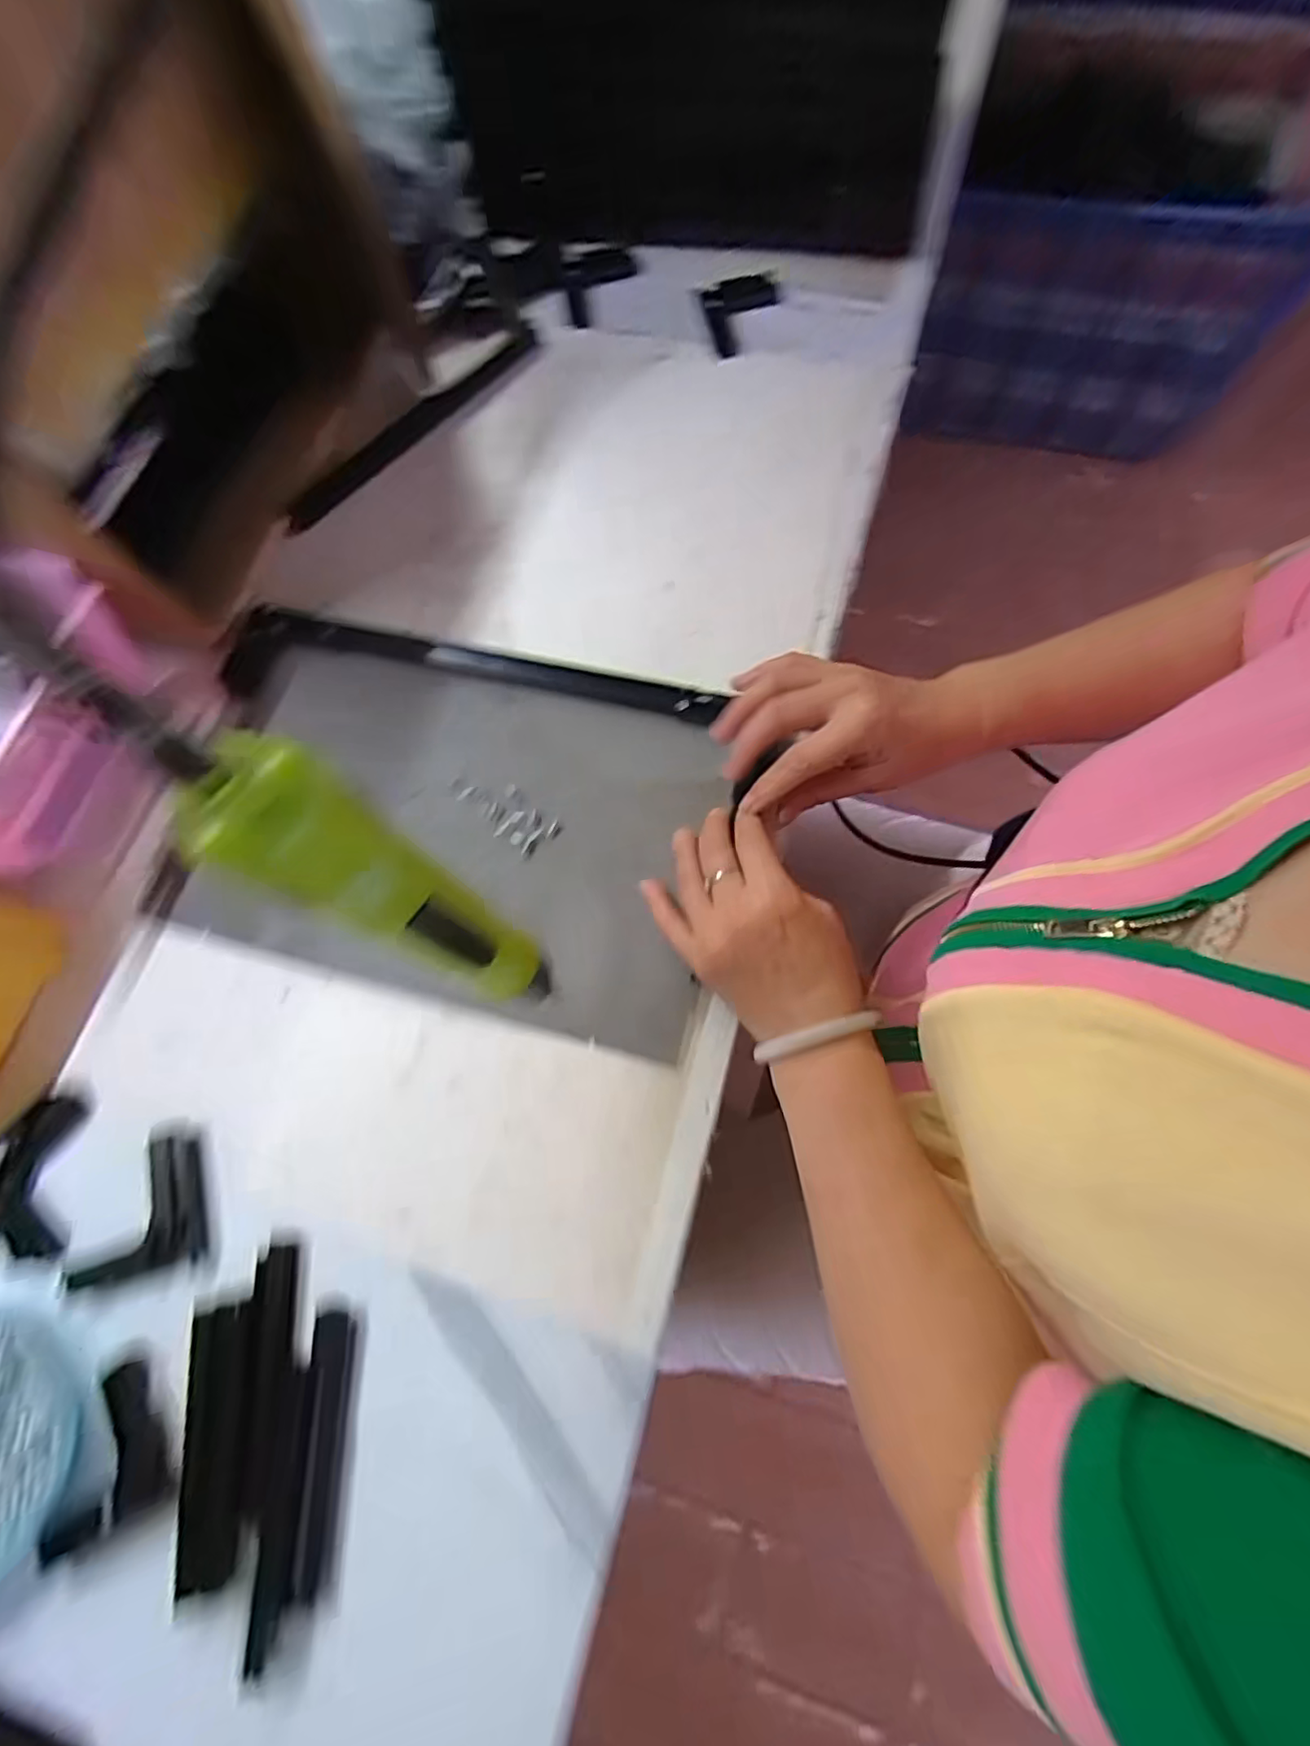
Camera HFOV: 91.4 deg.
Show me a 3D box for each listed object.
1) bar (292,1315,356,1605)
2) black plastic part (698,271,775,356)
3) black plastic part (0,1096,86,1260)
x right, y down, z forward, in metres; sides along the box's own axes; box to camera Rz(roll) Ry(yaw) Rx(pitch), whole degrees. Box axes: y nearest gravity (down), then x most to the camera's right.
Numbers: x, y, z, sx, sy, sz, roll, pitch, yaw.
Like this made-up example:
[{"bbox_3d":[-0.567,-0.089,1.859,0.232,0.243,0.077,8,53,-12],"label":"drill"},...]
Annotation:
[{"bbox_3d":[-0.171,0.296,0.330,0.021,0.006,0.118,-3,72,1],"label":"bar"},{"bbox_3d":[0.079,-0.490,0.557,0.072,0.013,0.066,-20,72,-4],"label":"black plastic part"},{"bbox_3d":[-0.377,0.179,0.376,0.065,0.010,0.085,-4,72,1],"label":"black plastic part"}]

